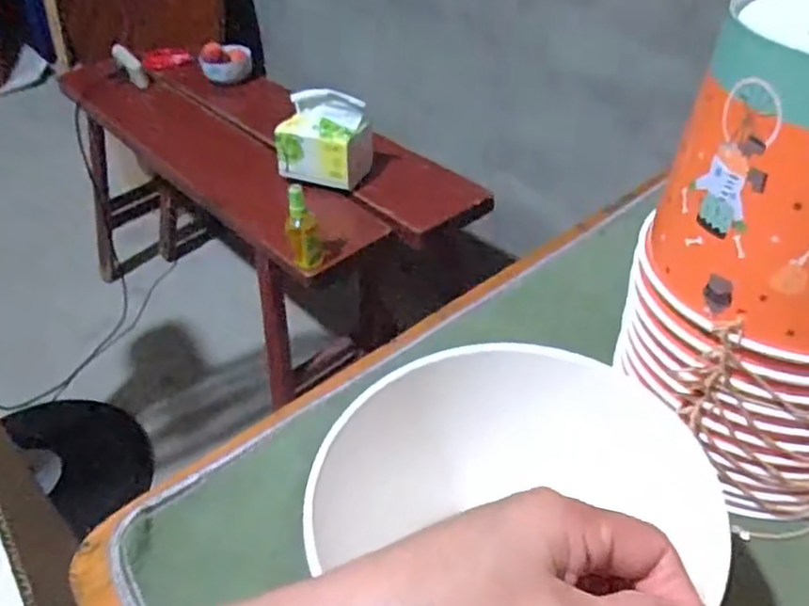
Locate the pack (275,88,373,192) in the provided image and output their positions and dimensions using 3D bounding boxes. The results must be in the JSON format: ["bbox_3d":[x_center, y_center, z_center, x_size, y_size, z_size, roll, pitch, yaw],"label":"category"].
[{"bbox_3d":[-0.133,-0.266,1.107,0.138,0.116,0.105,14,44,19],"label":"pack"}]

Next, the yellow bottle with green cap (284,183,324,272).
[{"bbox_3d":[-0.141,-0.101,0.949,0.044,0.114,0.044,-8,41,-5],"label":"yellow bottle with green cap"}]

